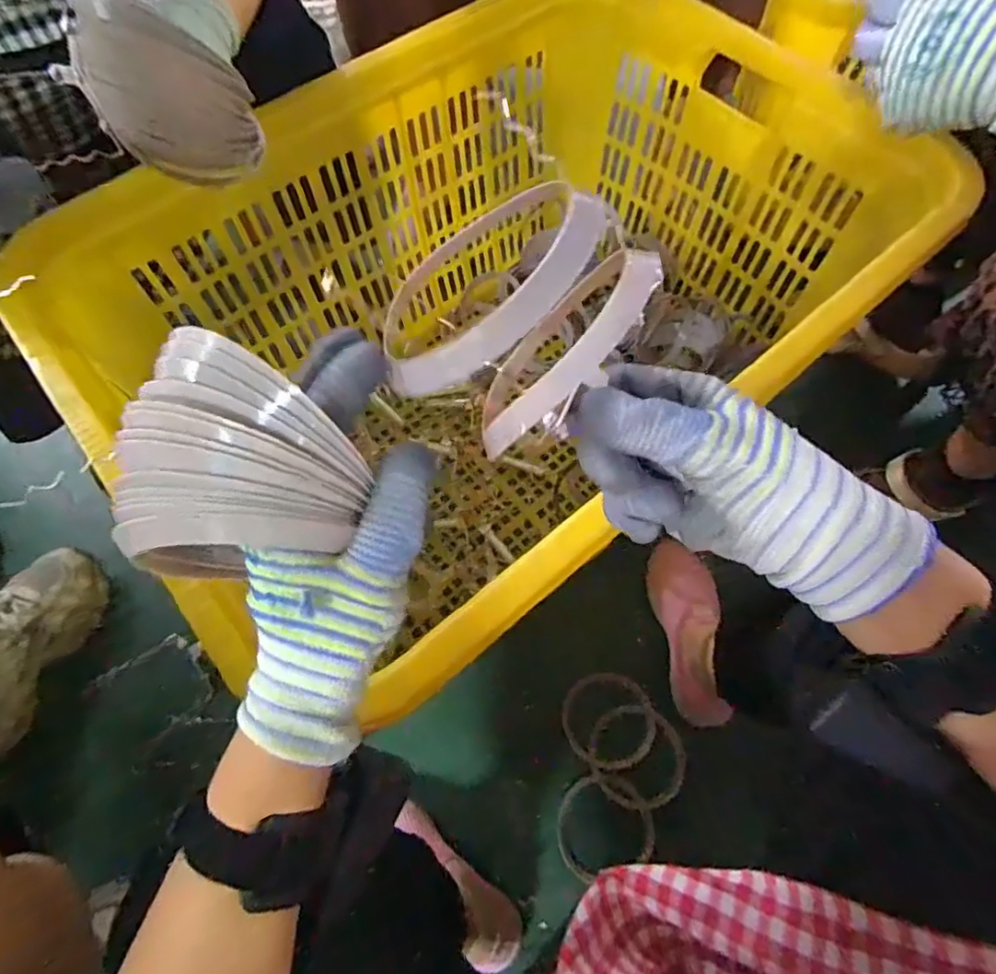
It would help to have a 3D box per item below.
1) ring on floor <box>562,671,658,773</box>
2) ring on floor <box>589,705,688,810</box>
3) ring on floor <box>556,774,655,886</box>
[{"bbox_3d":[0.139,0.290,0.737,0.113,0.008,0.112,-1,65,2],"label":"ring on floor"},{"bbox_3d":[0.170,0.328,0.721,0.114,0.015,0.114,0,66,0],"label":"ring on floor"},{"bbox_3d":[0.121,0.392,0.690,0.112,0.008,0.101,-19,66,-6],"label":"ring on floor"}]

